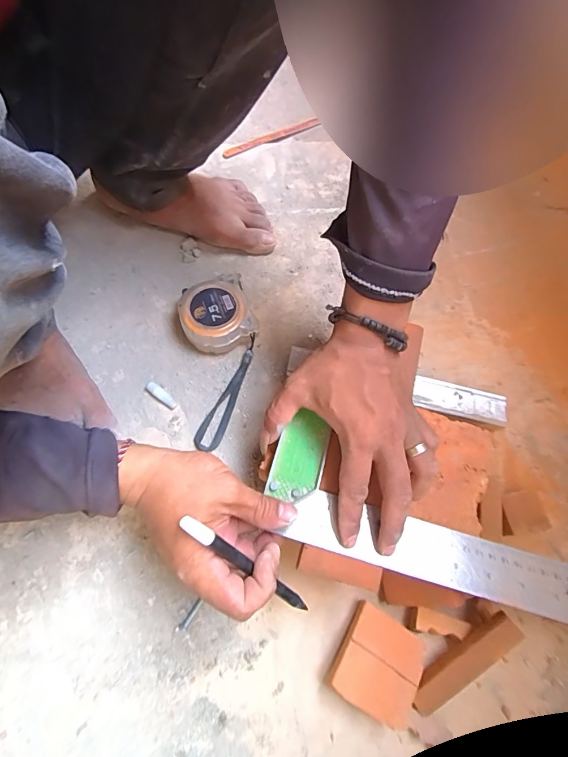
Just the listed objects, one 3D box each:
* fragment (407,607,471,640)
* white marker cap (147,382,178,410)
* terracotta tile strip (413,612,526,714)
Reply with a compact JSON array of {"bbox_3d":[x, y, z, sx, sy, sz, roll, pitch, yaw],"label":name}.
[{"bbox_3d":[0.130,0.208,0.331,0.050,0.014,0.018,13,67,3],"label":"fragment"},{"bbox_3d":[-0.125,0.017,0.400,0.037,0.009,0.011,39,71,13],"label":"white marker cap"},{"bbox_3d":[0.141,0.223,0.306,0.099,0.010,0.020,-41,74,-1],"label":"terracotta tile strip"}]

